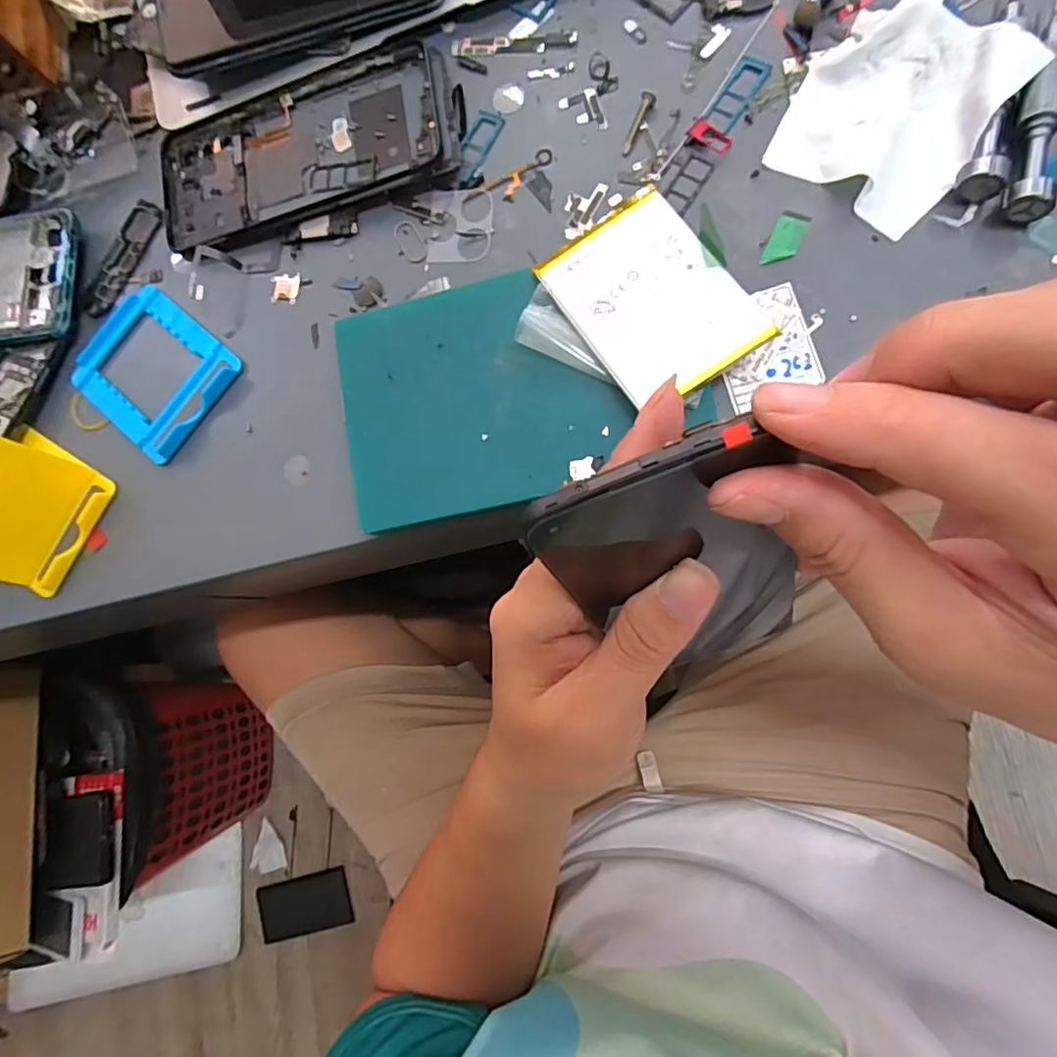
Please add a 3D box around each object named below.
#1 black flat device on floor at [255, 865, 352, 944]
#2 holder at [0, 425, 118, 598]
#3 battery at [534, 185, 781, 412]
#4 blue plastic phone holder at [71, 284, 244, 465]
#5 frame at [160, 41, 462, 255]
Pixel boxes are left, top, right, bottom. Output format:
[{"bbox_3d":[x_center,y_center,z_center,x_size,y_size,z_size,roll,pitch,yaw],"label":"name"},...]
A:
[{"bbox_3d":[-0.383,0.649,1.006,0.166,0.014,0.091,-18,76,7],"label":"black flat device on floor"},{"bbox_3d":[-0.267,-0.010,0.291,0.060,0.052,0.072,29,89,13],"label":"holder"},{"bbox_3d":[0.052,-0.099,0.250,0.063,0.004,0.089,-33,76,3],"label":"battery"},{"bbox_3d":[-0.204,-0.085,0.314,0.086,0.013,0.070,39,90,14],"label":"blue plastic phone holder"},{"bbox_3d":[-0.121,-0.202,0.310,0.167,0.013,0.075,-13,79,8],"label":"frame"}]

